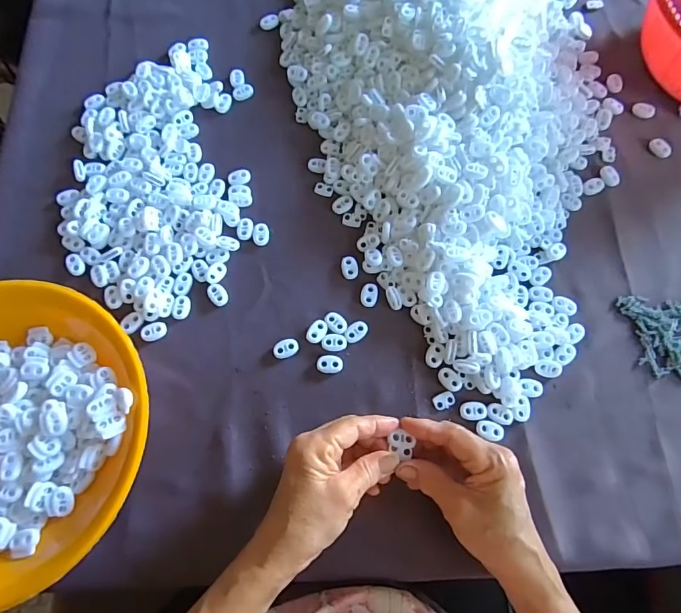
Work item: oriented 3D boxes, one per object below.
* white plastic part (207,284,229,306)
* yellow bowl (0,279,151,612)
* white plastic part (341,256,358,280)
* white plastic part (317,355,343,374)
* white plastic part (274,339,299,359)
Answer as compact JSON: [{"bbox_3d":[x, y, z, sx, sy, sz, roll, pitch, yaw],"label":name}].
[{"bbox_3d":[-0.114,-0.011,0.407,0.016,0.004,0.022,-27,74,-8],"label":"white plastic part"},{"bbox_3d":[-0.272,0.100,0.349,0.237,0.045,0.227,0,72,0],"label":"yellow bowl"},{"bbox_3d":[0.009,-0.037,0.414,0.015,0.004,0.022,-6,72,-2],"label":"white plastic part"},{"bbox_3d":[-0.009,0.051,0.391,0.023,0.004,0.015,0,72,0],"label":"white plastic part"},{"bbox_3d":[-0.049,0.037,0.394,0.023,0.004,0.016,-18,73,-6],"label":"white plastic part"}]

